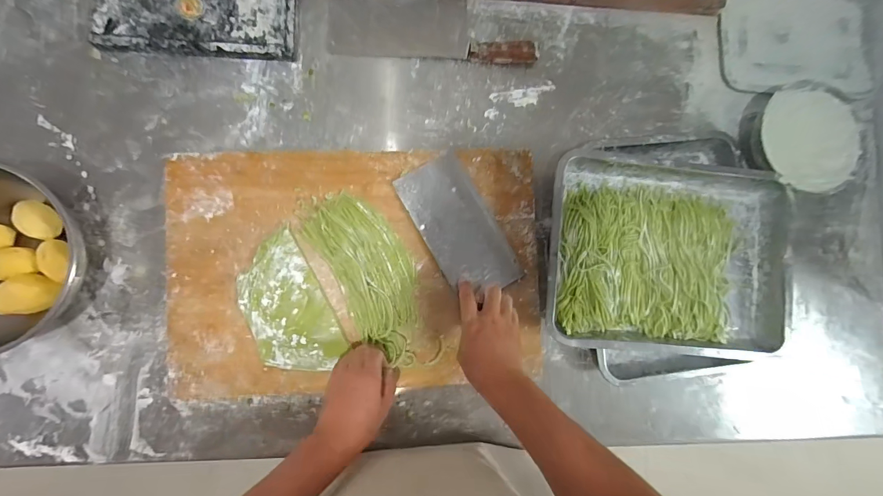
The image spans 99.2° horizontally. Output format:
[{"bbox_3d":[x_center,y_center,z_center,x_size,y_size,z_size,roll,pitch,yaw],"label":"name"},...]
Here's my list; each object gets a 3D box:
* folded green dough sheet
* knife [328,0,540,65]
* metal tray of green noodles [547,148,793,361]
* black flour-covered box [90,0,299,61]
[{"bbox_3d":[-0.235,0.092,0.567,0.119,0.021,0.208,-28,92,-2],"label":"folded green dough sheet"},{"bbox_3d":[-0.015,-0.366,0.617,0.334,0.025,0.116,2,89,-3],"label":"knife"},{"bbox_3d":[0.349,0.017,0.573,0.390,0.055,0.290,3,89,-3],"label":"metal tray of green noodles"},{"bbox_3d":[-0.382,-0.366,0.590,0.291,0.030,0.115,2,89,-3],"label":"black flour-covered box"}]

